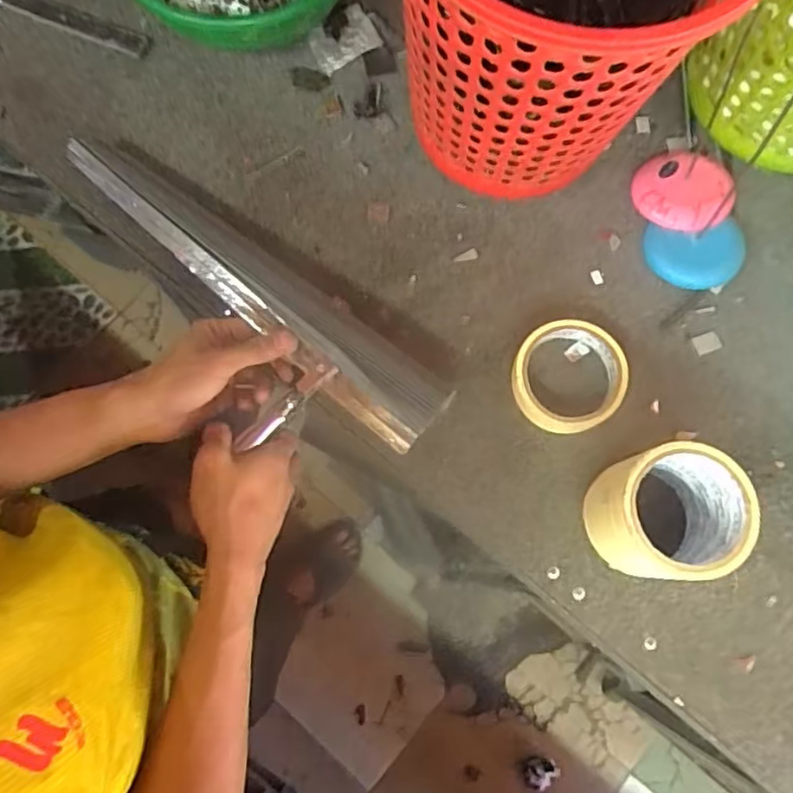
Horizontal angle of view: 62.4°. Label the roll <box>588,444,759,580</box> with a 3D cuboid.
[{"bbox_3d":[0.199,0.089,0.492,0.091,0.098,0.090,0,76,-1],"label":"roll"}]

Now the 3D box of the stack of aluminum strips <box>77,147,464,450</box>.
[{"bbox_3d":[-0.125,-0.095,0.553,0.381,0.057,0.065,37,78,8],"label":"stack of aluminum strips"}]

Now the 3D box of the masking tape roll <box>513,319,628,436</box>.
[{"bbox_3d":[0.147,-0.017,0.556,0.095,0.023,0.091,0,76,-1],"label":"masking tape roll"}]

